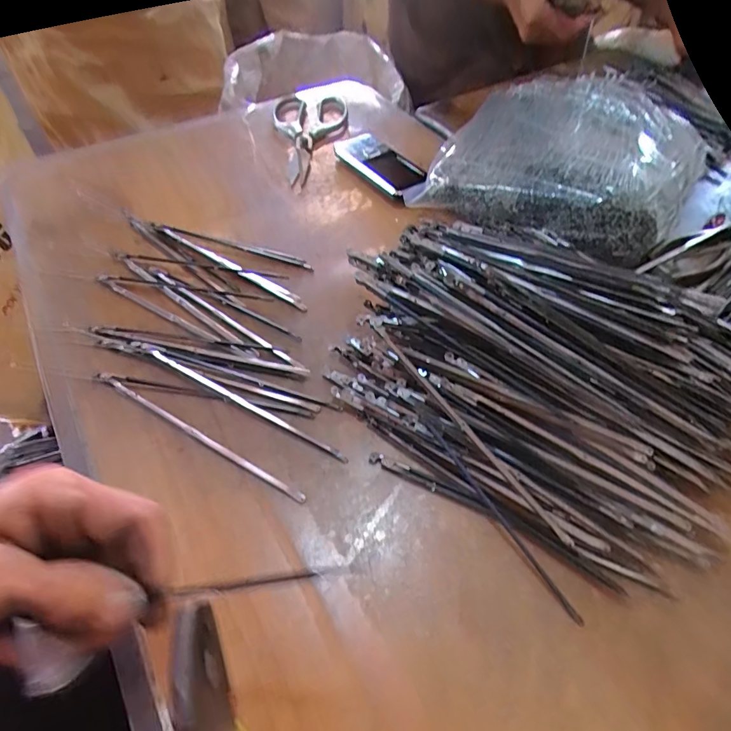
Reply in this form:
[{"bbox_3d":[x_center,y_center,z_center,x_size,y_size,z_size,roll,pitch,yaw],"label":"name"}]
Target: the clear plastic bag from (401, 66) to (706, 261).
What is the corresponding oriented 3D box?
[{"bbox_3d":[0.204,-0.214,0.461,0.238,0.061,0.257,25,57,18],"label":"clear plastic bag"}]

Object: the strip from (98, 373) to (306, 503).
[{"bbox_3d":[-0.119,0.046,0.313,0.186,0.007,0.008,26,58,19],"label":"strip"}]

